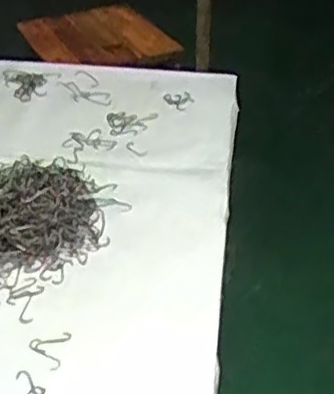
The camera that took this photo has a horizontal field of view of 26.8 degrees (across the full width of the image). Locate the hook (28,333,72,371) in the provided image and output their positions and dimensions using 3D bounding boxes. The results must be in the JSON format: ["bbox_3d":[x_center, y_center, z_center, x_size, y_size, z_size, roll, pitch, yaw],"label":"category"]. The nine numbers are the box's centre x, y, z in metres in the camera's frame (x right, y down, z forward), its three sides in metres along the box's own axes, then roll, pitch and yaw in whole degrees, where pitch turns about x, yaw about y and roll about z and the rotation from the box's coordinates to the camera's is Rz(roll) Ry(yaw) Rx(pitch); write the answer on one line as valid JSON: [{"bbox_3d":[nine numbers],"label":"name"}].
[{"bbox_3d":[-0.105,0.133,0.614,0.035,0.004,0.038,9,40,10],"label":"hook"}]

